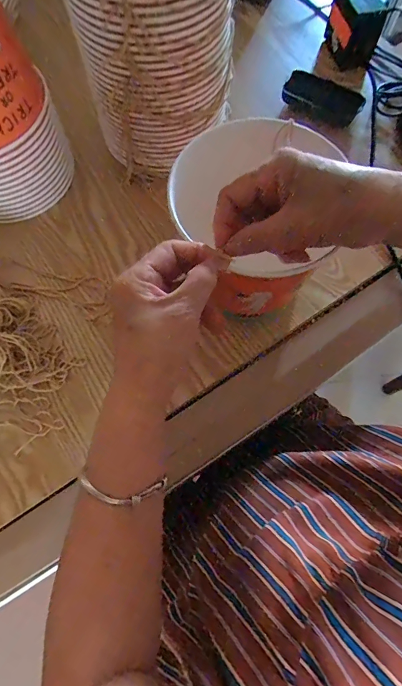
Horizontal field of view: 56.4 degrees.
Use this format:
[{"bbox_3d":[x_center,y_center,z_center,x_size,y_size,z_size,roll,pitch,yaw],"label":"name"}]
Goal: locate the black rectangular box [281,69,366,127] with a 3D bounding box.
[{"bbox_3d":[0.169,-0.339,0.522,0.106,0.029,0.041,27,74,8],"label":"black rectangular box"}]

